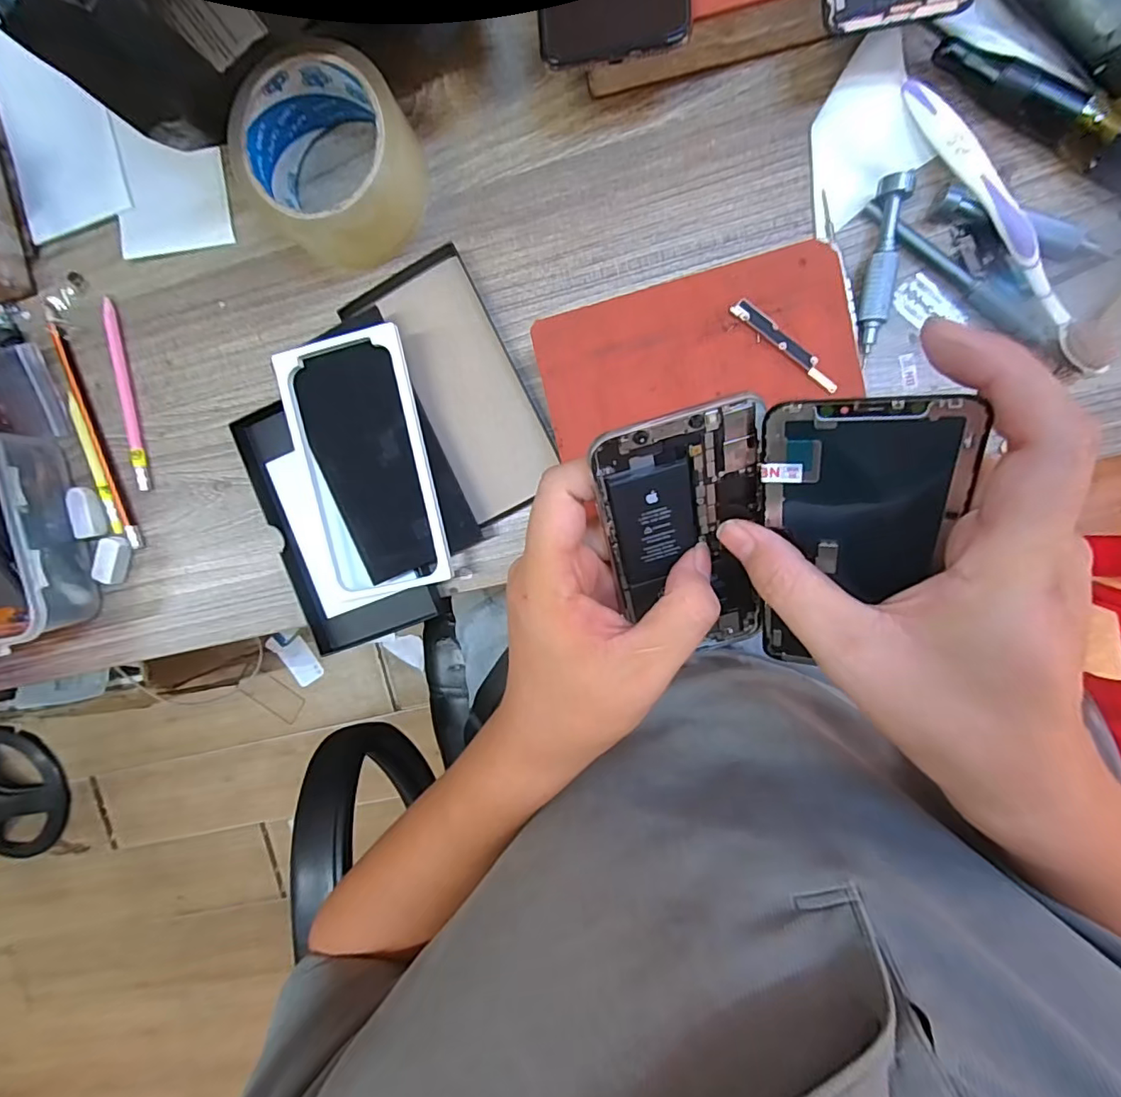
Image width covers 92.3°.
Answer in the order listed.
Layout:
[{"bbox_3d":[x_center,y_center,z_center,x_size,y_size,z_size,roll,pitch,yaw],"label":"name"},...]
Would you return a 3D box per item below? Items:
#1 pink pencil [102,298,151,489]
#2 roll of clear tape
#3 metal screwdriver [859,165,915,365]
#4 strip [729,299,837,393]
[{"bbox_3d":[-0.296,-0.103,0.365,0.011,0.005,0.127,-8,94,8],"label":"pink pencil"},{"bbox_3d":[-0.130,-0.222,0.309,0.093,0.058,0.087,1,96,7],"label":"roll of clear tape"},{"bbox_3d":[0.175,-0.153,0.296,0.015,0.017,0.094,7,96,7],"label":"metal screwdriver"},{"bbox_3d":[0.117,-0.105,0.277,0.067,0.004,0.010,41,99,2],"label":"strip"}]

